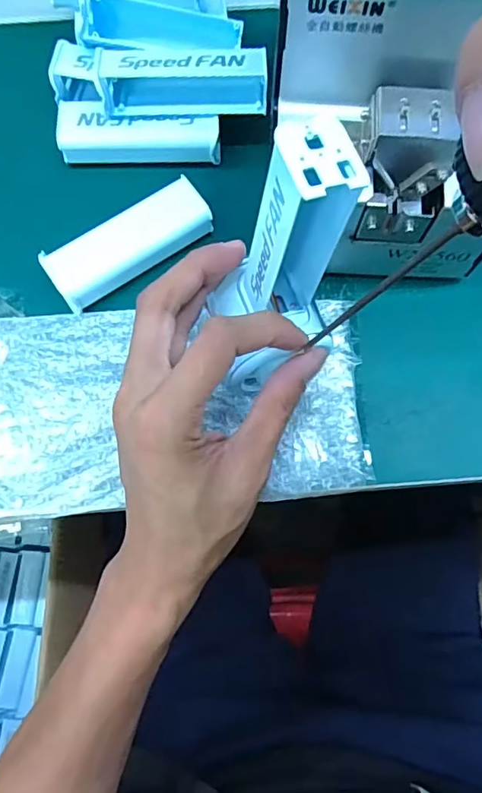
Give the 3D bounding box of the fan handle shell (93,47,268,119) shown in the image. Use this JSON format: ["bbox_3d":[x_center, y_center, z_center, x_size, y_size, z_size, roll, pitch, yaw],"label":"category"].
[{"bbox_3d":[-0.035,-0.190,0.328,0.099,0.031,0.030,-3,75,-1],"label":"fan handle shell"}]

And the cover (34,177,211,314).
[{"bbox_3d":[-0.065,-0.091,0.323,0.100,0.030,0.030,-35,78,-9],"label":"cover"}]

